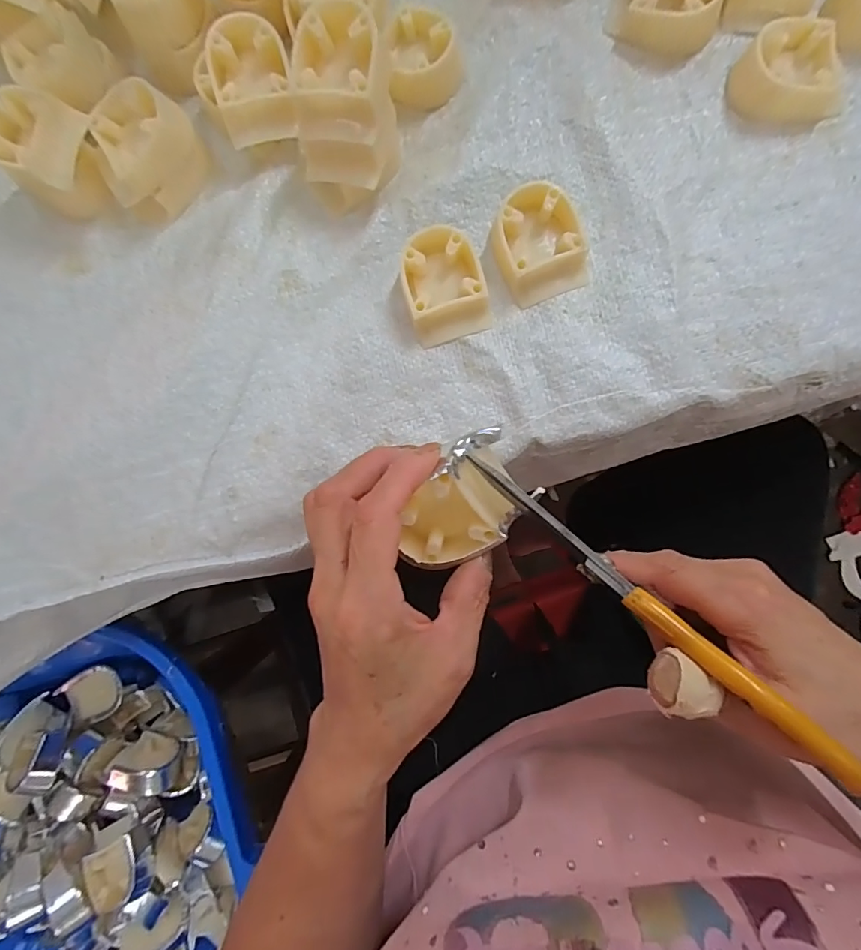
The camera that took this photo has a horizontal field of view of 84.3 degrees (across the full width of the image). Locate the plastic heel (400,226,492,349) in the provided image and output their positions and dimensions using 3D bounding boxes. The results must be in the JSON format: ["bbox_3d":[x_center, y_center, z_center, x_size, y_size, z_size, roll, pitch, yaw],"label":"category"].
[{"bbox_3d":[0.008,-0.110,0.276,0.045,0.022,0.057,-17,84,3],"label":"plastic heel"}]

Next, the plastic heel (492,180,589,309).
[{"bbox_3d":[0.062,-0.134,0.274,0.049,0.020,0.056,-18,84,3],"label":"plastic heel"}]

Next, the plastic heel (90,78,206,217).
[{"bbox_3d":[-0.172,-0.196,0.288,0.056,0.039,0.058,3,85,5],"label":"plastic heel"}]

